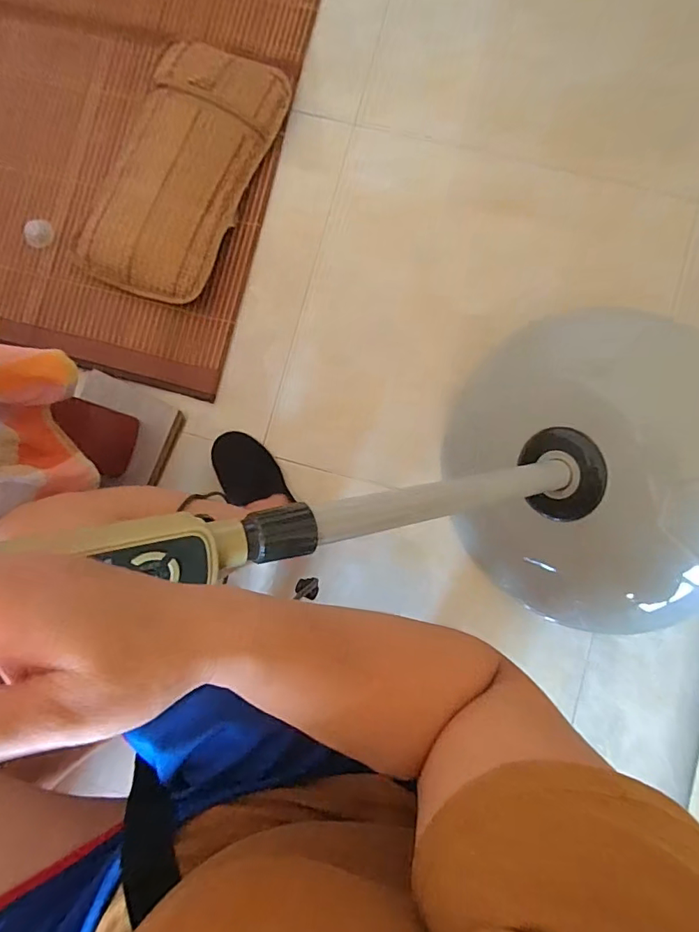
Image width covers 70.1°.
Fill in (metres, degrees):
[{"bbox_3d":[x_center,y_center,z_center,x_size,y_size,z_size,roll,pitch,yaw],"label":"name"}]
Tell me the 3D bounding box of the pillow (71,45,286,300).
[{"bbox_3d":[-0.284,-0.493,0.842,0.231,0.060,0.434,26,88,3],"label":"pillow"}]

